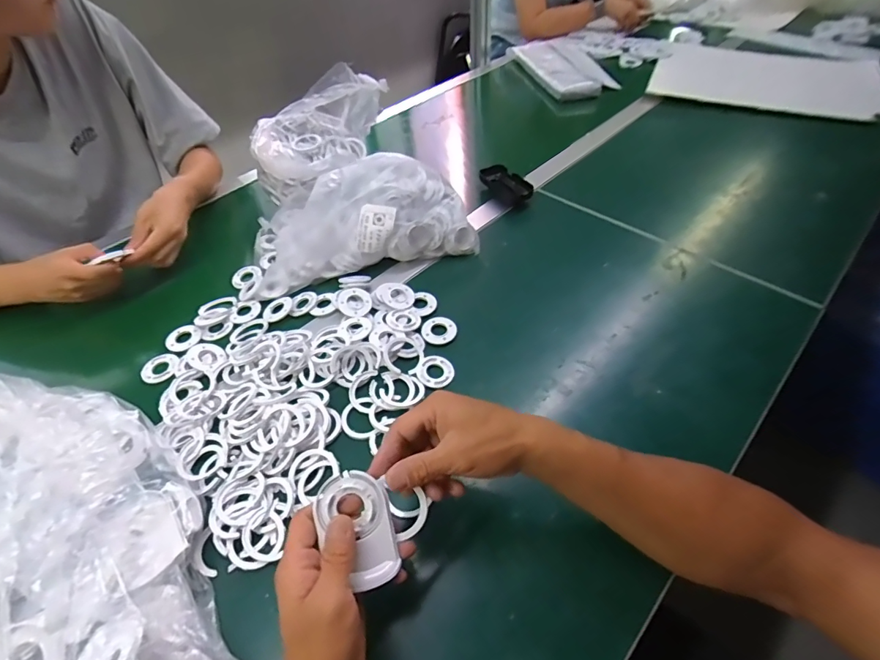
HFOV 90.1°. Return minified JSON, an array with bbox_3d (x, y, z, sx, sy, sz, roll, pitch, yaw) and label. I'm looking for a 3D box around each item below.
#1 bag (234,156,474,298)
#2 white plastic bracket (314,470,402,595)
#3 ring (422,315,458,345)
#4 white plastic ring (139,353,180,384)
[{"bbox_3d":[-0.123,-0.157,0.635,0.316,0.089,0.159,-21,50,-13],"label":"bag"},{"bbox_3d":[-0.064,0.153,0.336,0.056,0.010,0.084,-15,84,-4],"label":"white plastic bracket"},{"bbox_3d":[-0.001,0.000,0.566,0.043,0.007,0.044,-1,51,1],"label":"ring"},{"bbox_3d":[-0.355,0.048,0.558,0.040,0.008,0.041,-1,51,1],"label":"white plastic ring"}]

